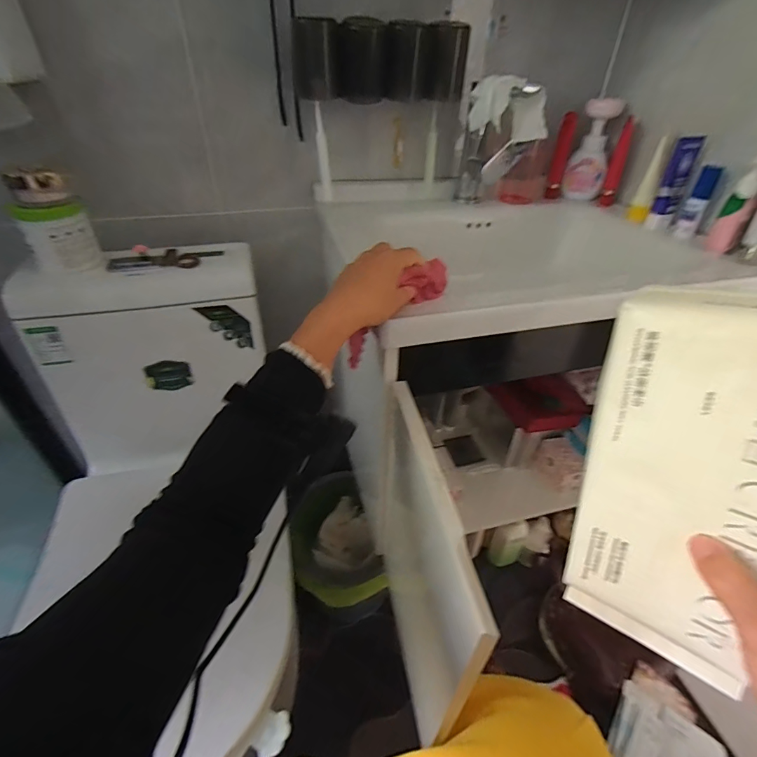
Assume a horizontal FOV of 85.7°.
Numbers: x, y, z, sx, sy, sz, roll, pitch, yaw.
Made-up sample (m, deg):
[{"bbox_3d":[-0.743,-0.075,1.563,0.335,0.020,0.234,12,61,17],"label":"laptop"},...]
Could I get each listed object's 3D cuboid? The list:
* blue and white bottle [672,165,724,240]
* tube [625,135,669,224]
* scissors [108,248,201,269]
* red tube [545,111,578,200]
[{"bbox_3d":[0.515,-0.283,0.659,0.032,0.108,0.026,25,44,27],"label":"blue and white bottle"},{"bbox_3d":[0.473,-0.343,0.711,0.030,0.128,0.049,20,42,23],"label":"tube"},{"bbox_3d":[-0.368,-0.193,0.674,0.076,0.019,0.123,26,35,34],"label":"scissors"},{"bbox_3d":[0.376,-0.454,0.841,0.028,0.153,0.034,17,40,19],"label":"red tube"}]

